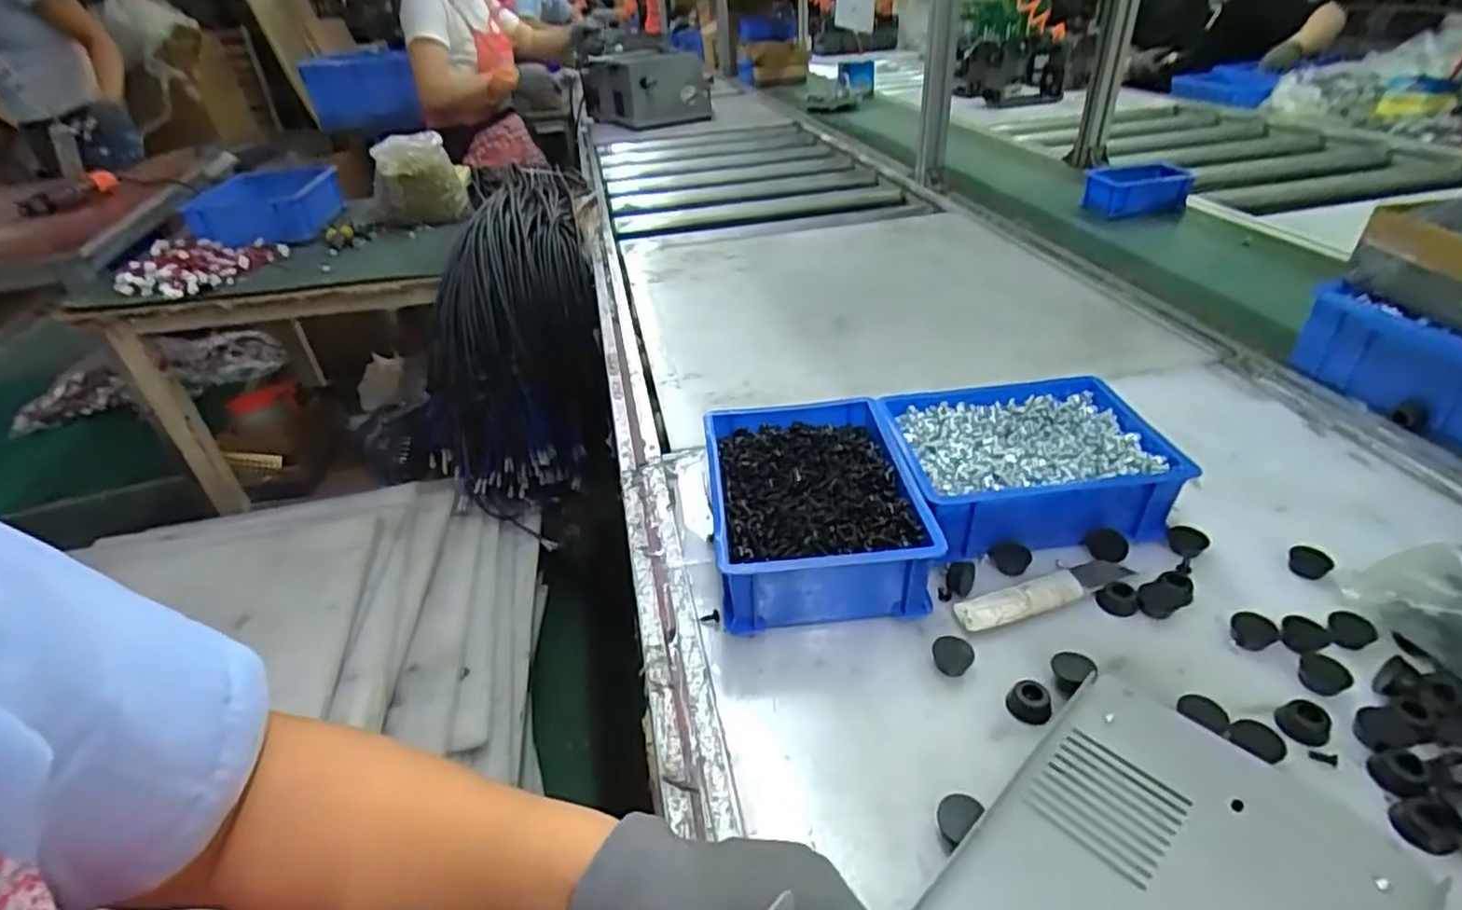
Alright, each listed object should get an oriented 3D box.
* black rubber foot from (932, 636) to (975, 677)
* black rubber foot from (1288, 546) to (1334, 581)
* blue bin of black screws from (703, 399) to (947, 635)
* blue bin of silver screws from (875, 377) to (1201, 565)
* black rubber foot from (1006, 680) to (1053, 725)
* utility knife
[{"bbox_3d":[0.140,0.126,0.435,0.024,0.010,0.024,-3,34,2],"label":"black rubber foot"},{"bbox_3d":[0.401,0.076,0.479,0.022,0.014,0.024,-30,42,-32],"label":"black rubber foot"},{"bbox_3d":[0.059,0.038,0.526,0.144,0.065,0.194,-5,34,-1],"label":"blue bin of black screws"},{"bbox_3d":[0.229,0.005,0.549,0.194,0.058,0.151,-7,34,-3],"label":"blue bin of silver screws"},{"bbox_3d":[0.174,0.144,0.402,0.023,0.014,0.022,15,39,26],"label":"black rubber foot"},{"bbox_3d":[0.214,0.093,0.473,0.132,0.006,0.026,-14,36,-14],"label":"utility knife"}]

